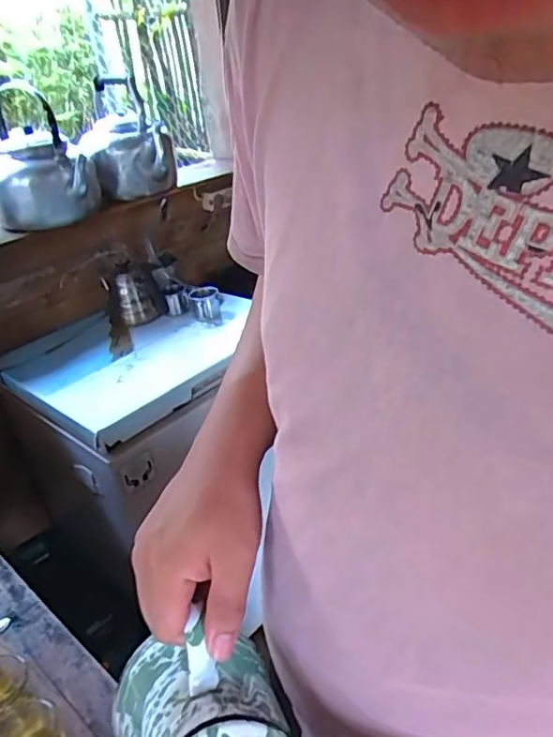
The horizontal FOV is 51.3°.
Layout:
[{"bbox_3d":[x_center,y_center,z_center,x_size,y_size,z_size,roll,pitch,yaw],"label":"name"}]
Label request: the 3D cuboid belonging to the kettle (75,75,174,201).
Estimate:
[{"bbox_3d":[-0.414,-0.610,1.522,0.242,0.276,0.241,-14,30,-11],"label":"kettle"}]

